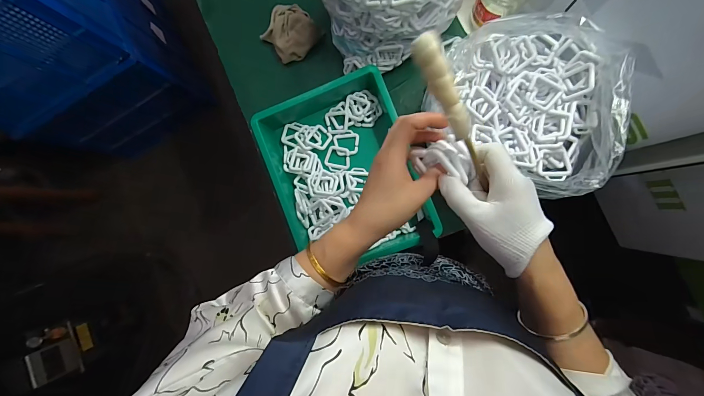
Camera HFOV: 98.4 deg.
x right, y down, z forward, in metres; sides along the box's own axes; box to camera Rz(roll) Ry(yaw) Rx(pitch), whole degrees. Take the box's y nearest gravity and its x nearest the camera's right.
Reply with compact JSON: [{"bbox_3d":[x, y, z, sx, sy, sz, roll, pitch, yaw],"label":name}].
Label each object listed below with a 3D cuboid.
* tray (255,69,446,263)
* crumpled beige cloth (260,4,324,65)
[{"bbox_3d":[-0.016,-0.052,0.597,0.266,0.076,0.347,-19,84,7],"label":"tray"},{"bbox_3d":[-0.135,-0.356,0.651,0.106,0.038,0.102,42,94,9],"label":"crumpled beige cloth"}]

